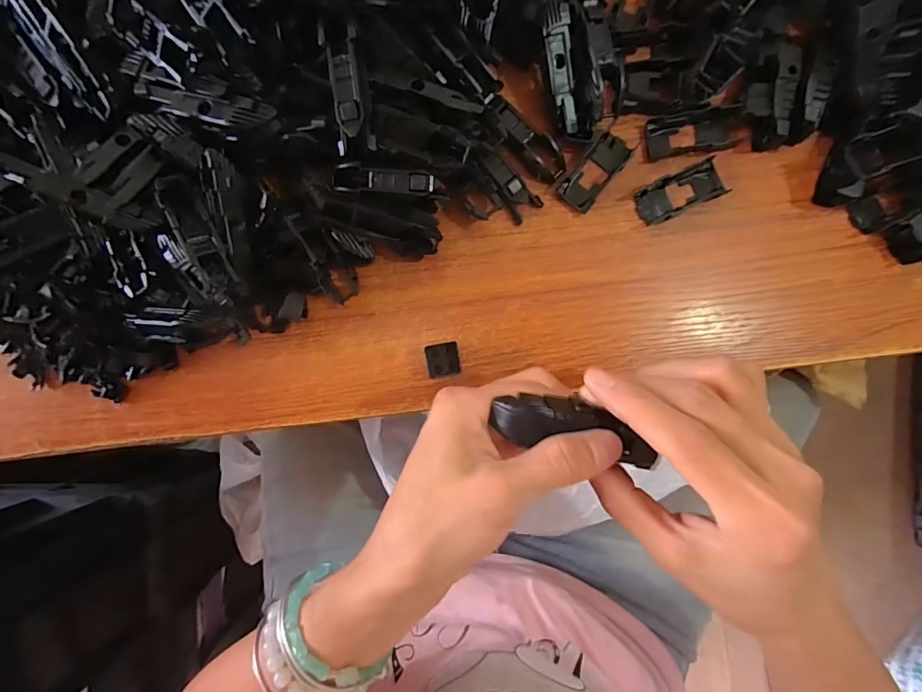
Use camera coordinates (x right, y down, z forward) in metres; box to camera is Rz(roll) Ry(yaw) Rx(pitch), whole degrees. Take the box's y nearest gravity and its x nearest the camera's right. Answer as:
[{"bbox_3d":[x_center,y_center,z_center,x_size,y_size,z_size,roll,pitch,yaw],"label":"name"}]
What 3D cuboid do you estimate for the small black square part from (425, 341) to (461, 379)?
[{"bbox_3d":[-0.010,0.009,0.277,0.019,0.012,0.020,-10,88,0],"label":"small black square part"}]

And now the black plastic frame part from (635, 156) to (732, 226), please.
[{"bbox_3d":[0.134,-0.094,0.278,0.052,0.012,0.023,-25,88,-1],"label":"black plastic frame part"}]

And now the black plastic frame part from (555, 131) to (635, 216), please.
[{"bbox_3d":[0.083,-0.107,0.279,0.022,0.010,0.050,41,89,1],"label":"black plastic frame part"}]

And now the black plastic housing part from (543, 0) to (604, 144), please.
[{"bbox_3d":[0.063,-0.156,0.258,0.026,0.019,0.075,-16,106,0],"label":"black plastic housing part"}]

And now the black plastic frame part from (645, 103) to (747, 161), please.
[{"bbox_3d":[0.145,-0.129,0.277,0.060,0.013,0.026,-11,88,0],"label":"black plastic frame part"}]

